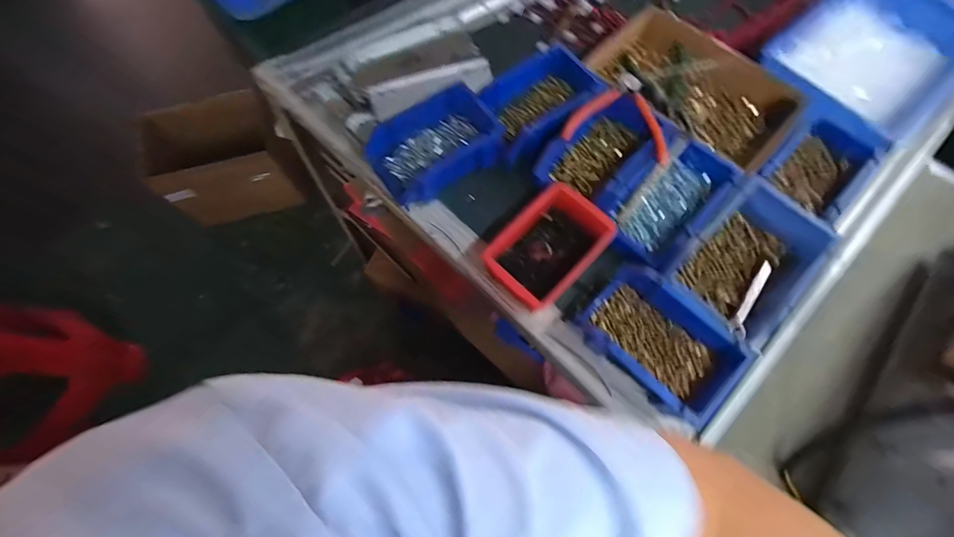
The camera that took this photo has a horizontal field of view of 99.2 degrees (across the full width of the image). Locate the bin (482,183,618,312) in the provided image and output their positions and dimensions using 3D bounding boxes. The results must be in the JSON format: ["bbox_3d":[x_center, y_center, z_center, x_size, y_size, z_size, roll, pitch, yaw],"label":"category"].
[{"bbox_3d":[0.089,-0.023,0.511,0.101,0.057,0.146,42,76,14],"label":"bin"}]

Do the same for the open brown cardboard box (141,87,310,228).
[{"bbox_3d":[-0.790,-0.338,1.264,0.409,0.280,0.274,-26,72,-8],"label":"open brown cardboard box"}]

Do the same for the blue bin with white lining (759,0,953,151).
[{"bbox_3d":[0.555,-0.287,0.586,0.309,0.072,0.226,-37,74,-12],"label":"blue bin with white lining"}]

